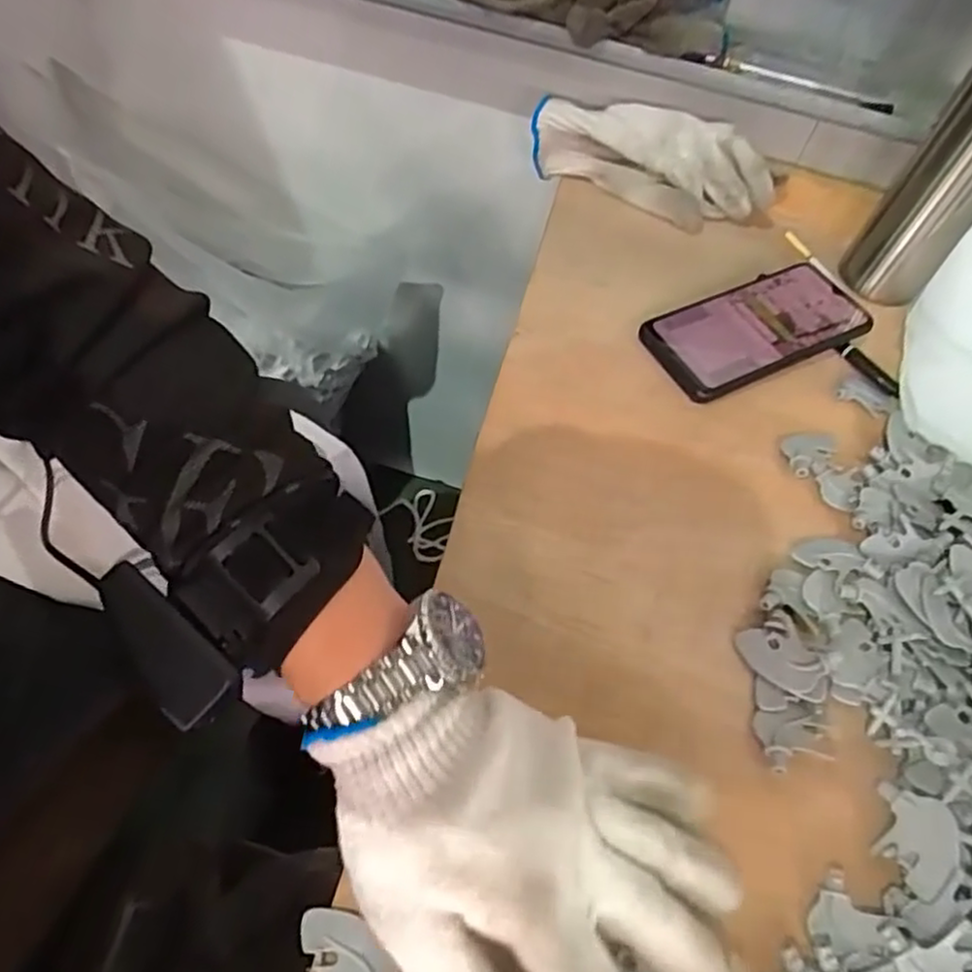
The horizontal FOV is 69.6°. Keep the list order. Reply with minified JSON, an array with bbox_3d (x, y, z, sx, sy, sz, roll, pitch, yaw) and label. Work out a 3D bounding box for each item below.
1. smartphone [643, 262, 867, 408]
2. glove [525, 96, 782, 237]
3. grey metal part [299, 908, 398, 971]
[{"bbox_3d":[0.197,-0.116,0.504,0.167,0.010,0.074,-23,59,-18],"label":"smartphone"},{"bbox_3d":[0.141,-0.269,0.579,0.209,0.053,0.064,15,55,2],"label":"glove"},{"bbox_3d":[-0.056,0.188,0.275,0.042,0.009,0.032,16,56,8],"label":"grey metal part"}]

